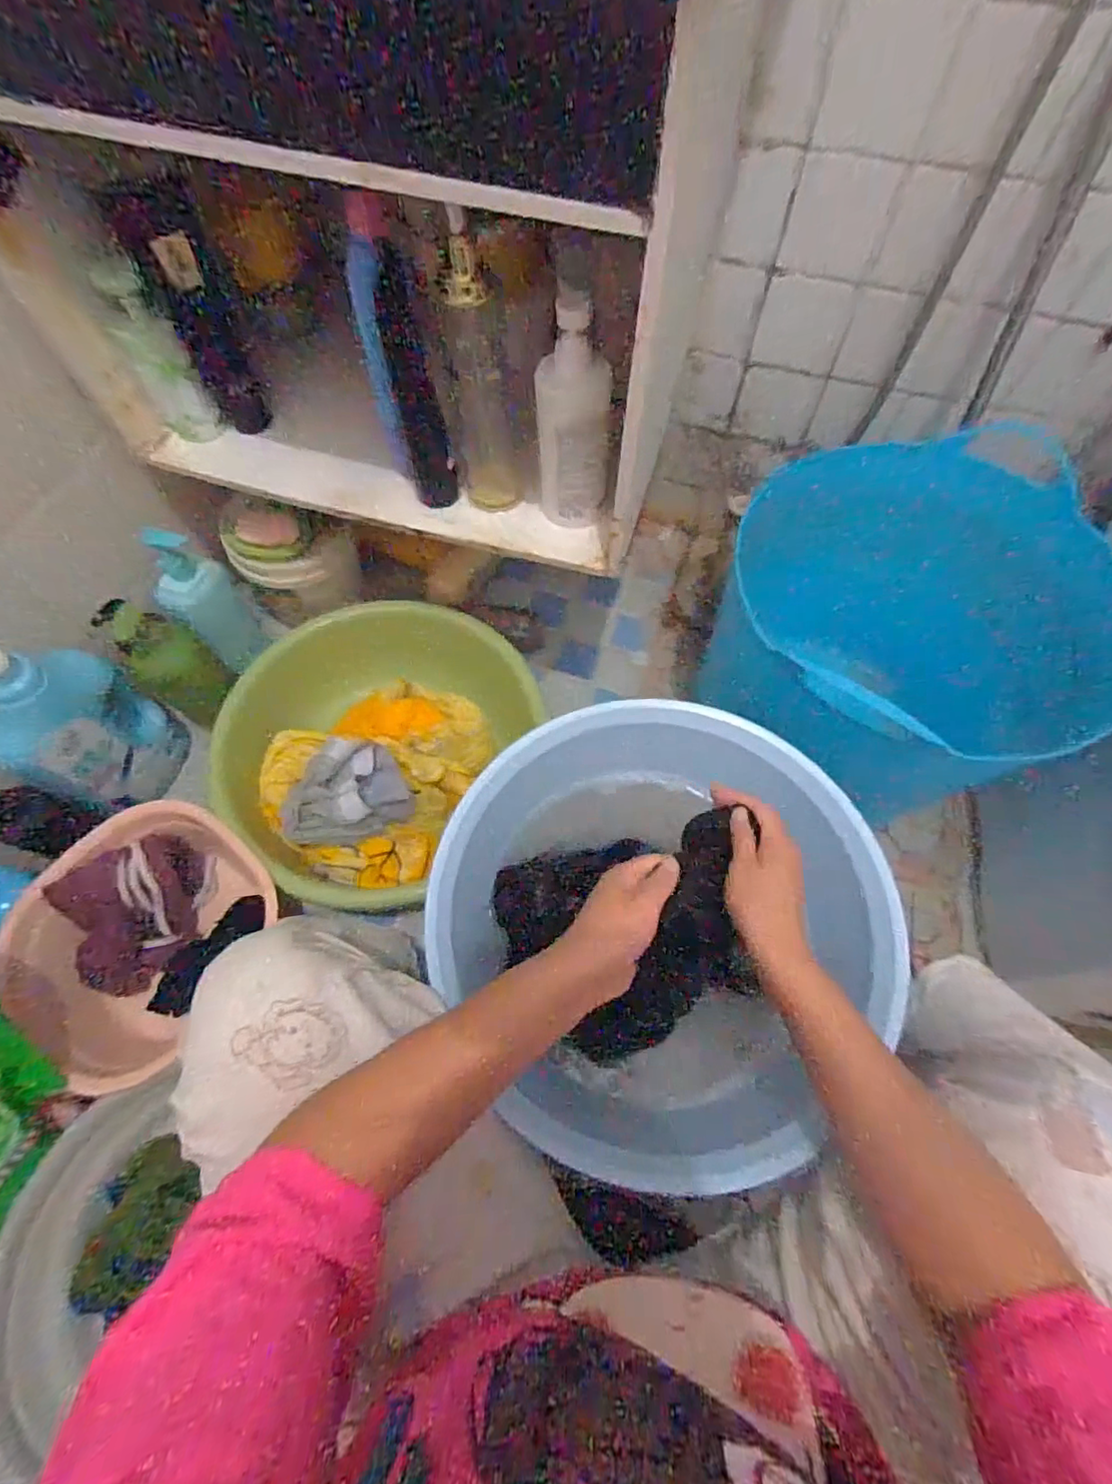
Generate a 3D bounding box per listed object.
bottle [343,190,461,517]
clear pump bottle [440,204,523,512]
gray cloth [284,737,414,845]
[{"bbox_3d":[-0.142,-0.335,0.549,0.051,0.237,0.061,-23,66,-10],"label":"bottle"},{"bbox_3d":[-0.068,-0.317,0.542,0.054,0.216,0.042,-10,64,-4],"label":"clear pump bottle"},{"bbox_3d":[-0.261,0.067,0.722,0.148,0.066,0.118,-28,67,-12],"label":"gray cloth"}]

